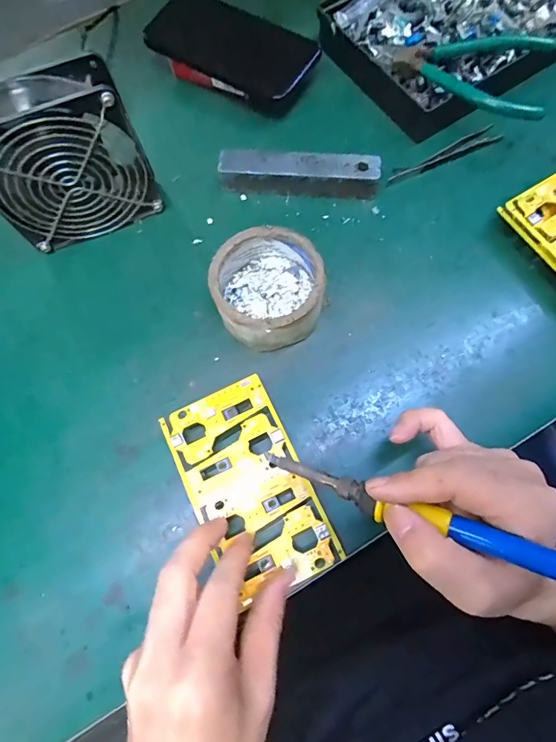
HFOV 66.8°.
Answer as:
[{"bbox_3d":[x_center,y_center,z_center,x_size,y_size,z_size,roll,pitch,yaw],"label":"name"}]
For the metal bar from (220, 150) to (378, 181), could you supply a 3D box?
[{"bbox_3d":[0.019,-0.176,0.377,0.138,0.029,0.024,6,73,4],"label":"metal bar"}]

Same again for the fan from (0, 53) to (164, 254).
[{"bbox_3d":[-0.166,-0.161,0.334,0.117,0.118,0.050,-22,74,-5],"label":"fan"}]

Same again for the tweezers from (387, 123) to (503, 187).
[{"bbox_3d":[0.154,-0.199,0.388,0.116,0.013,0.023,-24,74,-5],"label":"tweezers"}]

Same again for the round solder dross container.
[{"bbox_3d":[-0.007,-0.064,0.332,0.084,0.045,0.084,-1,73,2],"label":"round solder dross container"}]

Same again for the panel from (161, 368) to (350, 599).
[{"bbox_3d":[-0.021,0.078,0.292,0.079,0.005,0.138,-26,74,-6],"label":"panel"}]

